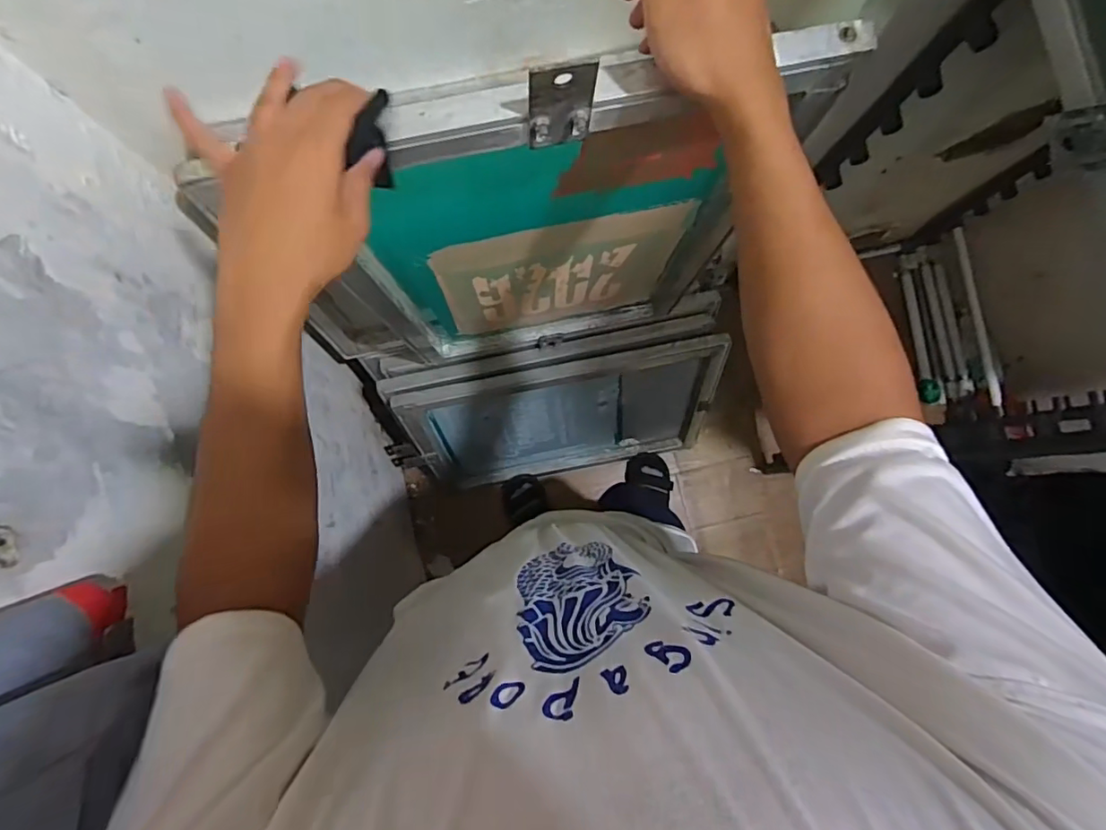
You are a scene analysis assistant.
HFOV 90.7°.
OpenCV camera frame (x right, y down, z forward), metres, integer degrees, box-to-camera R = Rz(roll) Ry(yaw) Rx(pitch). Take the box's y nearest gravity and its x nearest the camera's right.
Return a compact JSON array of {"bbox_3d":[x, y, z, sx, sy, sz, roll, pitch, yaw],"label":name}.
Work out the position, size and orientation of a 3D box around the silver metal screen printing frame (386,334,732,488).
[{"bbox_3d":[0.001,0.026,1.252,0.720,0.462,0.051,-10,57,-2],"label":"silver metal screen printing frame"}]

